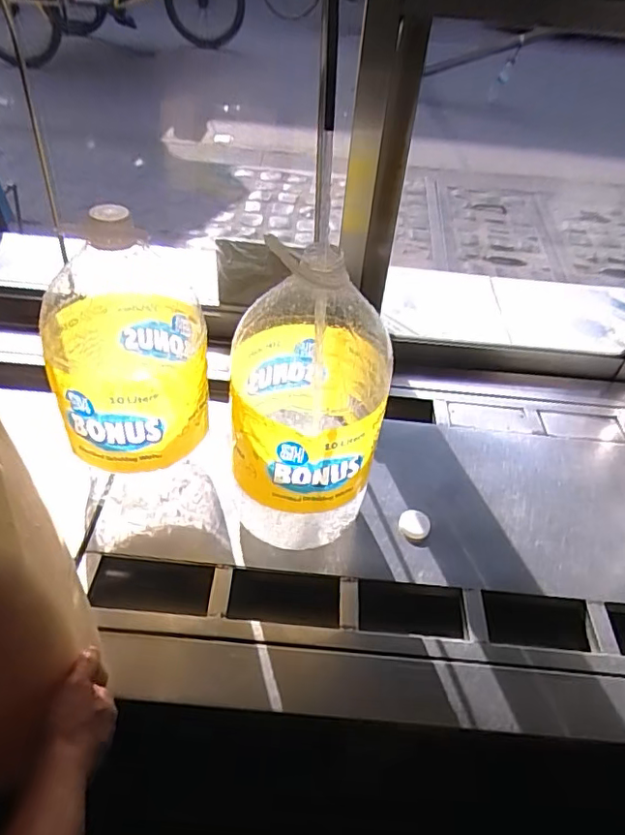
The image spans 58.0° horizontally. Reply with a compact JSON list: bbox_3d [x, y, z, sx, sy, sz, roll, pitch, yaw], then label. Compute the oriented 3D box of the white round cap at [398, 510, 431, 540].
[{"bbox_3d":[0.158,0.164,0.870,0.046,0.010,0.048,3,44,-2],"label":"white round cap"}]

